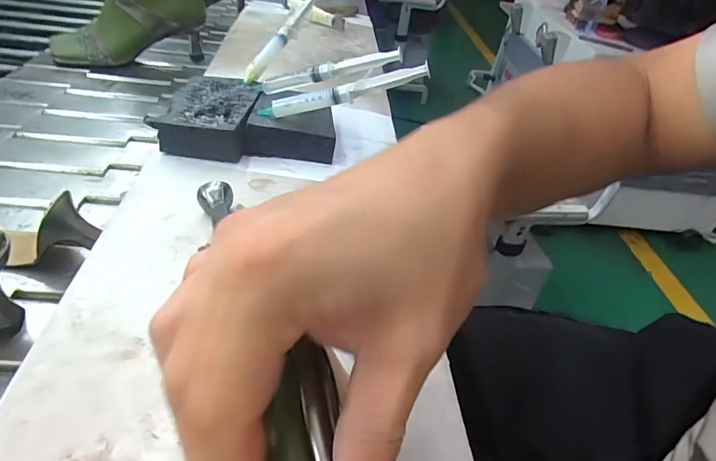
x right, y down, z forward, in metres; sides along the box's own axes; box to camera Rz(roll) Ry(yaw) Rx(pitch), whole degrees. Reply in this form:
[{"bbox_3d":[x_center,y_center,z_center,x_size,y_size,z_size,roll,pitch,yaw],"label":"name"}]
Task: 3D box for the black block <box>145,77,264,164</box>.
[{"bbox_3d":[-0.149,-0.119,0.460,0.085,0.036,0.123,9,39,0],"label":"black block"}]

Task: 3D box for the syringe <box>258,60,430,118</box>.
[{"bbox_3d":[-0.015,-0.130,0.417,0.166,0.019,0.013,-10,33,15],"label":"syringe"}]

